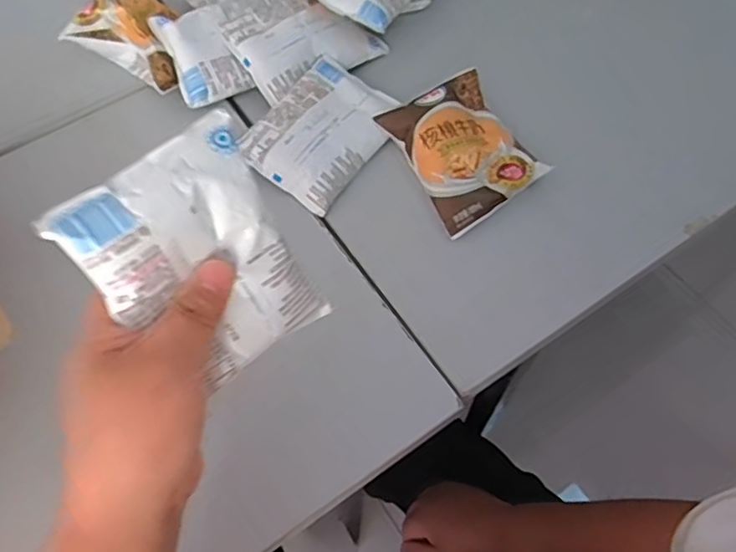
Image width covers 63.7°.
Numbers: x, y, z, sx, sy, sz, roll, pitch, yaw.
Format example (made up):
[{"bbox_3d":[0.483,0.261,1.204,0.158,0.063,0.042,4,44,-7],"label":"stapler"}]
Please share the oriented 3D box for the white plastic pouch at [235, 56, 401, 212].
[{"bbox_3d":[-0.037,-0.125,0.500,0.094,0.021,0.125,33,68,17],"label":"white plastic pouch"}]

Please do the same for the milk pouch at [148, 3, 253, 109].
[{"bbox_3d":[-0.147,-0.199,0.527,0.060,0.017,0.092,-23,84,-16],"label":"milk pouch"}]

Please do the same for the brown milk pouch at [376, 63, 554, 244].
[{"bbox_3d":[0.077,-0.105,0.481,0.092,0.029,0.120,-28,65,-12],"label":"brown milk pouch"}]

